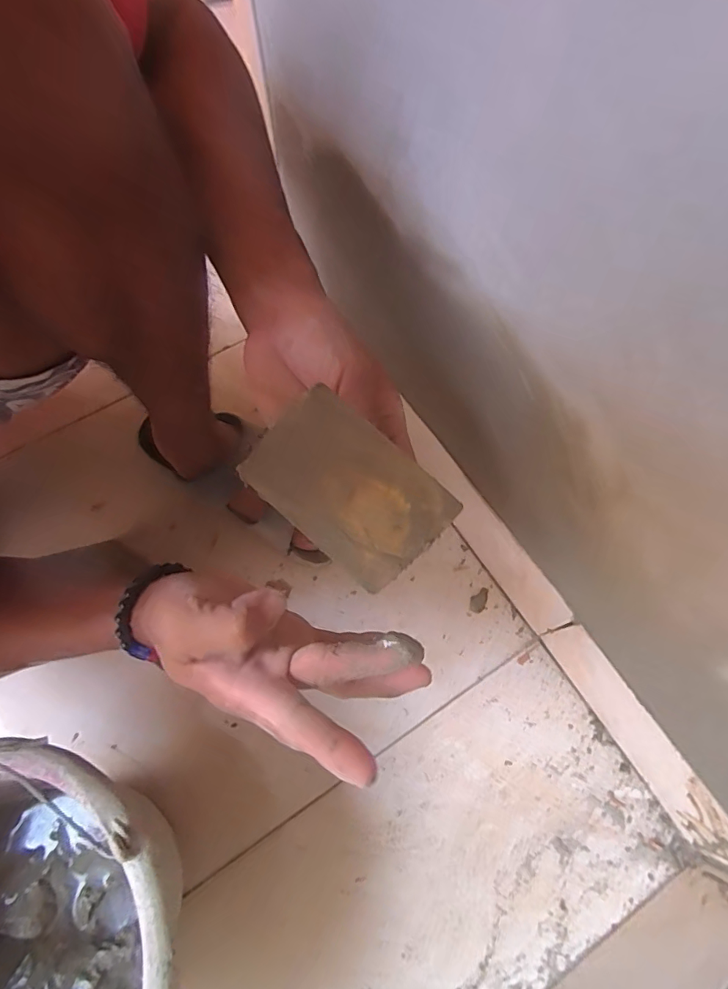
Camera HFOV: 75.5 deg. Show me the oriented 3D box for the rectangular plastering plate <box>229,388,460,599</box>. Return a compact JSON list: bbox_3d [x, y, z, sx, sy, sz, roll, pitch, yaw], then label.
[{"bbox_3d":[-0.003,0.000,0.238,0.066,0.105,0.004,-44,27,3],"label":"rectangular plastering plate"}]

